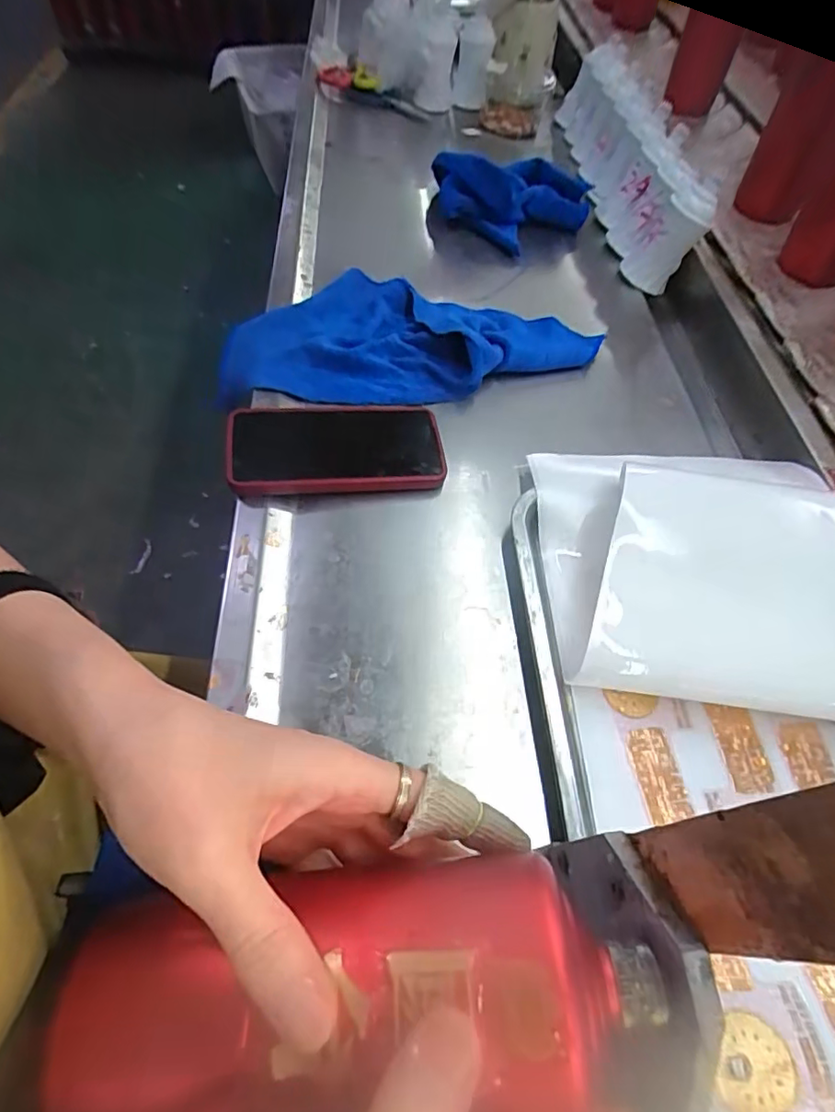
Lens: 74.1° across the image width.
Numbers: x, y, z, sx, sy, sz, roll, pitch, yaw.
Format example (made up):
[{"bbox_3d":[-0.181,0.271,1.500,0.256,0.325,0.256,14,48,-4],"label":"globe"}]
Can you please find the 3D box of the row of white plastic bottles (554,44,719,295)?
[{"bbox_3d":[0.287,-0.559,0.758,0.093,0.103,0.503,3,57,-2],"label":"row of white plastic bottles"}]

